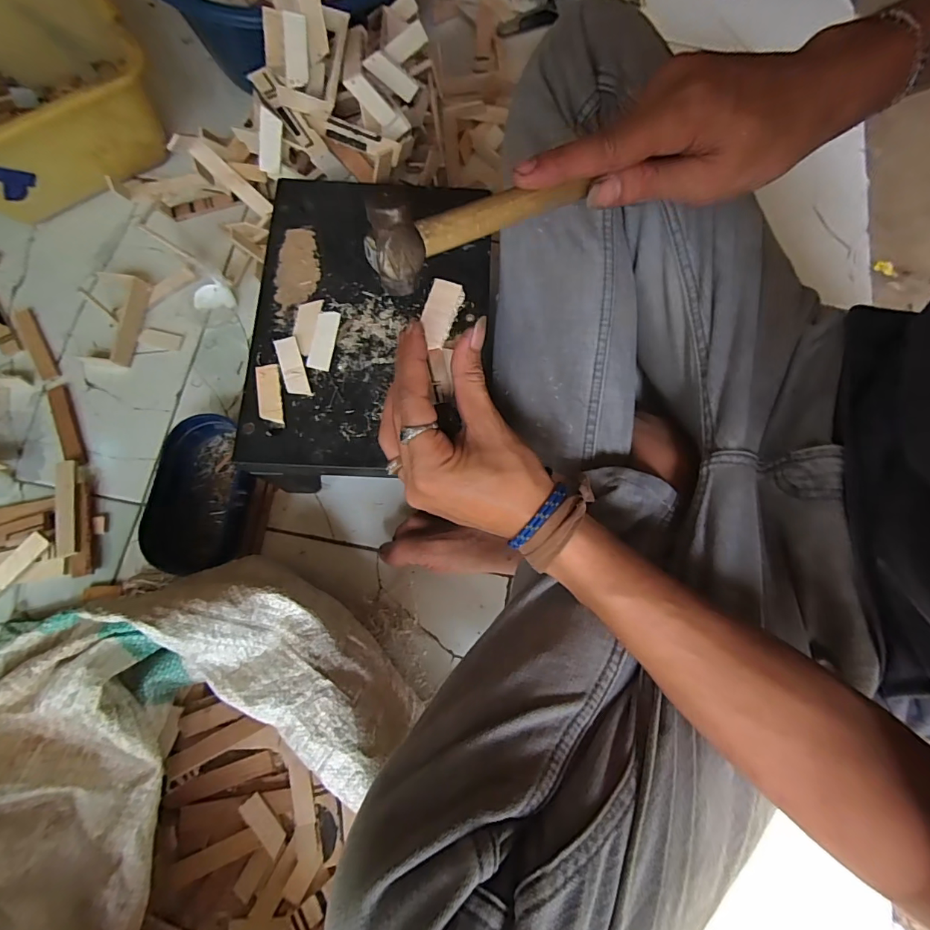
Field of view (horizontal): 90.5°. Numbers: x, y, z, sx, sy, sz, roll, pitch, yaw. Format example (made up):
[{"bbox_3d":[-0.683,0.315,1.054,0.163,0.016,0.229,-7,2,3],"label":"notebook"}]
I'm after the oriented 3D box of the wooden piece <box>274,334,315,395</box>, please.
[{"bbox_3d":[-0.144,-0.081,0.384,0.020,0.009,0.052,-19,77,-6],"label":"wooden piece"}]

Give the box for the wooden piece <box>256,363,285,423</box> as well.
[{"bbox_3d":[-0.162,-0.059,0.381,0.019,0.004,0.051,-10,76,-4],"label":"wooden piece"}]

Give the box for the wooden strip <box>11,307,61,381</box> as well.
[{"bbox_3d":[-0.495,-0.141,0.530,0.022,0.008,0.096,-28,78,-8],"label":"wooden strip"}]

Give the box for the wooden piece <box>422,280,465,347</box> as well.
[{"bbox_3d":[-0.016,-0.095,0.289,0.021,0.004,0.043,15,84,2],"label":"wooden piece"}]

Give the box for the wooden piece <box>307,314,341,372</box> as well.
[{"bbox_3d":[-0.121,-0.107,0.394,0.020,0.007,0.053,10,76,1],"label":"wooden piece"}]

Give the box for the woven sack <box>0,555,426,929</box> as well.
[{"bbox_3d":[-0.166,0.291,0.334,0.296,0.175,0.429,-16,77,-6],"label":"woven sack"}]

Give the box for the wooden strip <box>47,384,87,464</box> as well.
[{"bbox_3d":[-0.440,-0.045,0.507,0.021,0.006,0.098,-24,78,-7],"label":"wooden strip"}]

